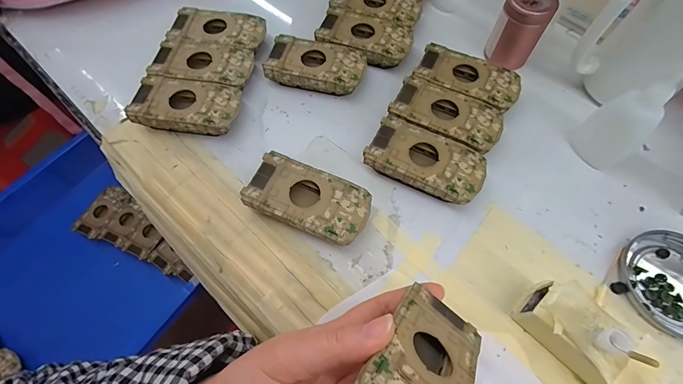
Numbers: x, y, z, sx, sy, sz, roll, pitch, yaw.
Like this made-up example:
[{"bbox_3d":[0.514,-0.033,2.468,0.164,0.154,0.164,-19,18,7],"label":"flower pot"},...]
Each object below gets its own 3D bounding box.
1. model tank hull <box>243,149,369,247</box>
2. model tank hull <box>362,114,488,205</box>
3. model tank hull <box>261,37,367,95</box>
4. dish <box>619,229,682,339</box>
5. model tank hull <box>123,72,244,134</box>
[{"bbox_3d":[-0.026,0.008,0.275,0.096,0.026,0.050,21,66,11],"label":"model tank hull"},{"bbox_3d":[0.072,-0.024,0.291,0.095,0.025,0.054,24,67,12],"label":"model tank hull"},{"bbox_3d":[-0.024,-0.125,0.341,0.092,0.027,0.050,13,65,7],"label":"model tank hull"},{"bbox_3d":[0.254,0.067,0.254,0.076,0.008,0.079,0,64,1],"label":"dish"},{"bbox_3d":[-0.143,-0.079,0.319,0.092,0.026,0.050,7,64,4],"label":"model tank hull"}]

